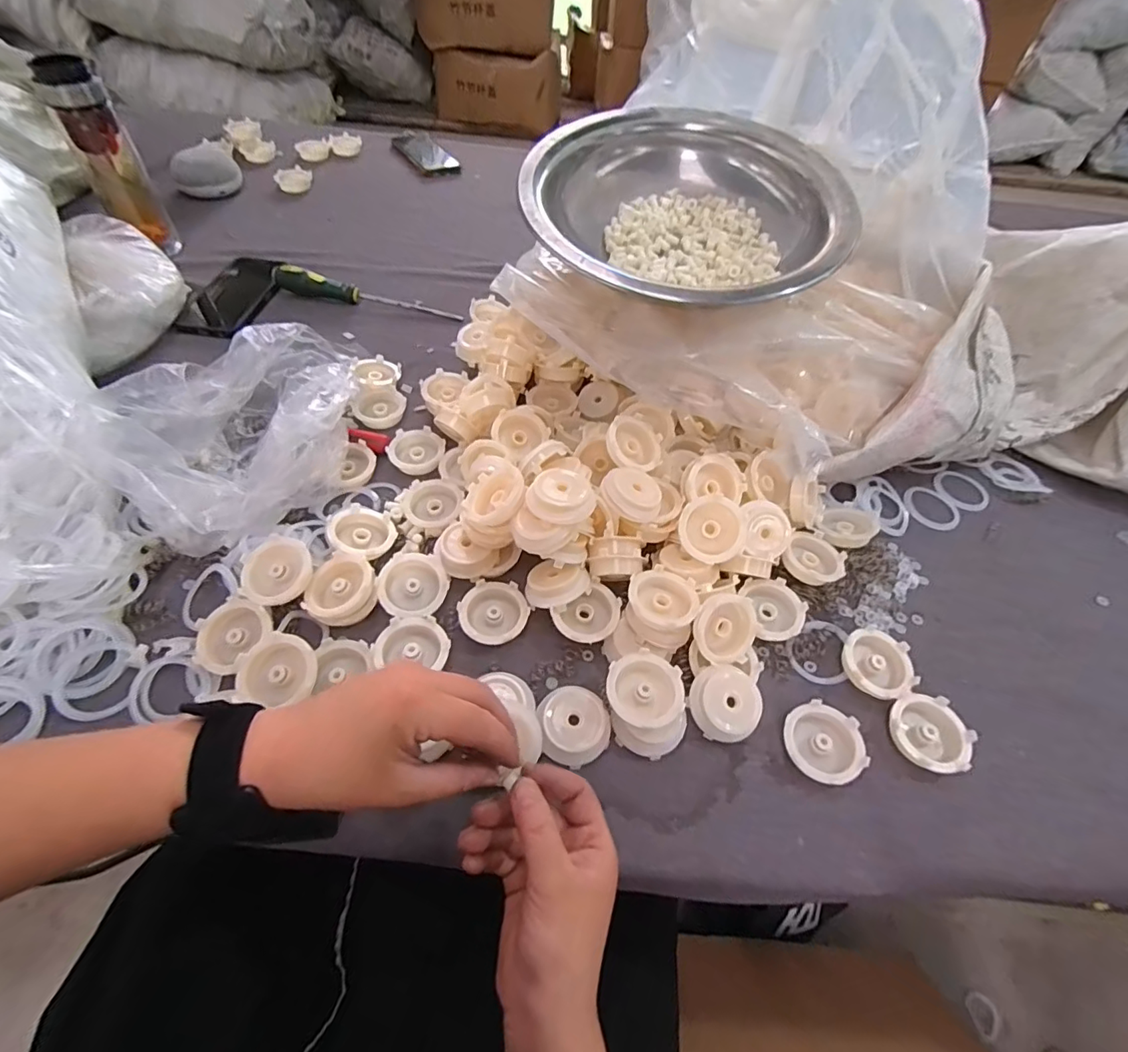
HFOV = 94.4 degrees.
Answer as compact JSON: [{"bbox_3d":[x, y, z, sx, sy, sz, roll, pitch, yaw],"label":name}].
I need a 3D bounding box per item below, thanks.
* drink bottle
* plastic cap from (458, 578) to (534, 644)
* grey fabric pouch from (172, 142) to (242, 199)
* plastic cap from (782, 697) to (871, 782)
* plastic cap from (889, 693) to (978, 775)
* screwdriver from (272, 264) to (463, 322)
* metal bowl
[{"bbox_3d":[-0.558,-0.443,0.650,0.062,0.200,0.057,-29,61,-23],"label":"drink bottle"},{"bbox_3d":[-0.056,0.071,0.422,0.054,0.016,0.051,2,54,-3],"label":"plastic cap"},{"bbox_3d":[-0.565,-0.560,0.825,0.091,0.048,0.067,-21,58,-19],"label":"grey fabric pouch"},{"bbox_3d":[0.186,0.156,0.377,0.052,0.013,0.052,2,54,-3],"label":"plastic cap"},{"bbox_3d":[0.266,0.152,0.381,0.052,0.017,0.053,2,54,-3],"label":"plastic cap"},{"bbox_3d":[-0.254,-0.302,0.670,0.232,0.032,0.029,7,54,1],"label":"screwdriver"},{"bbox_3d":[0.115,-0.309,0.507,0.287,0.084,0.307,-13,56,-14],"label":"metal bowl"}]

